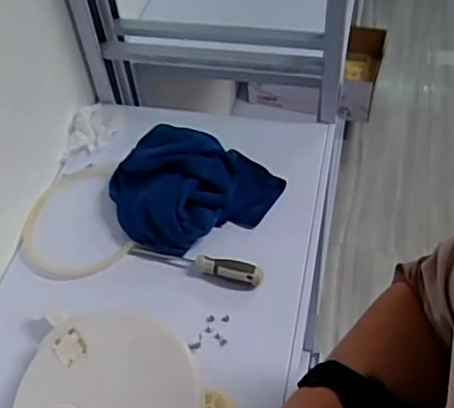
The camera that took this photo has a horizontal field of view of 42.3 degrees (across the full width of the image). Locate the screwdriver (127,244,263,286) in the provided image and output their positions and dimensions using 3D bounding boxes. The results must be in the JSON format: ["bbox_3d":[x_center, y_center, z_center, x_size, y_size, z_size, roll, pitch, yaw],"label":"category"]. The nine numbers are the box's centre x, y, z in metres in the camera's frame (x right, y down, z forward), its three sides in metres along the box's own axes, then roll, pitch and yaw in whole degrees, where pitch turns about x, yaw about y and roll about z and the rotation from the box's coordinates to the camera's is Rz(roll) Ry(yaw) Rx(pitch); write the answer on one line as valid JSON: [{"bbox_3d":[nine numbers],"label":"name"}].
[{"bbox_3d":[-0.045,0.076,0.765,0.185,0.028,0.025,11,52,14],"label":"screwdriver"}]

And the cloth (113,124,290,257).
[{"bbox_3d":[-0.042,-0.024,0.806,0.239,0.093,0.166,-8,50,-2],"label":"cloth"}]

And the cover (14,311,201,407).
[{"bbox_3d":[-0.127,0.216,0.640,0.191,0.044,0.207,-3,50,3],"label":"cover"}]

